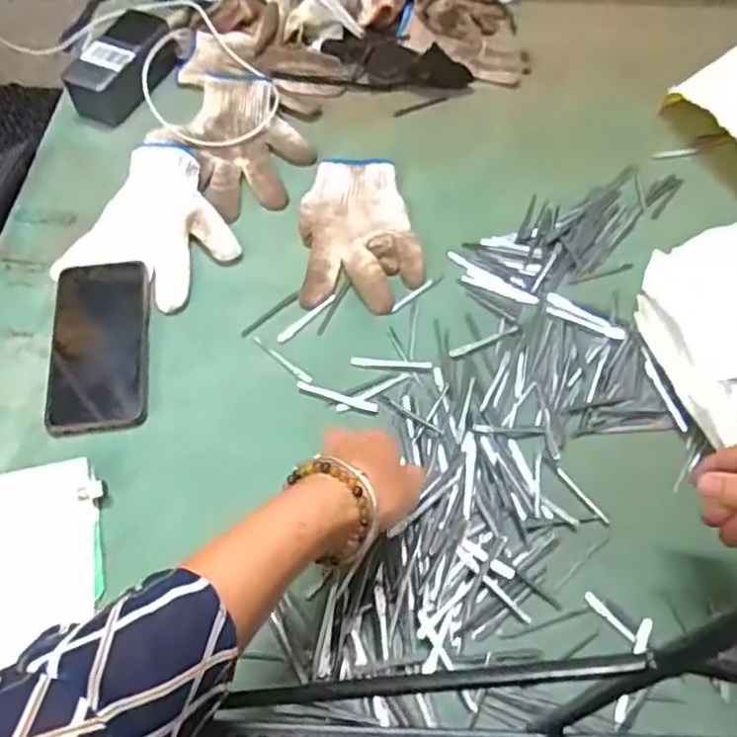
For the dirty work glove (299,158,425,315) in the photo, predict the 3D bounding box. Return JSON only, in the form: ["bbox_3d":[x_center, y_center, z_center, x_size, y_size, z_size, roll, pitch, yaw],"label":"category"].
[{"bbox_3d":[-0.008,-0.130,0.625,0.108,0.019,0.178,-2,58,-2],"label":"dirty work glove"}]

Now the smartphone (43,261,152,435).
[{"bbox_3d":[-0.222,-0.021,0.554,0.076,0.012,0.159,-6,58,-4],"label":"smartphone"}]

